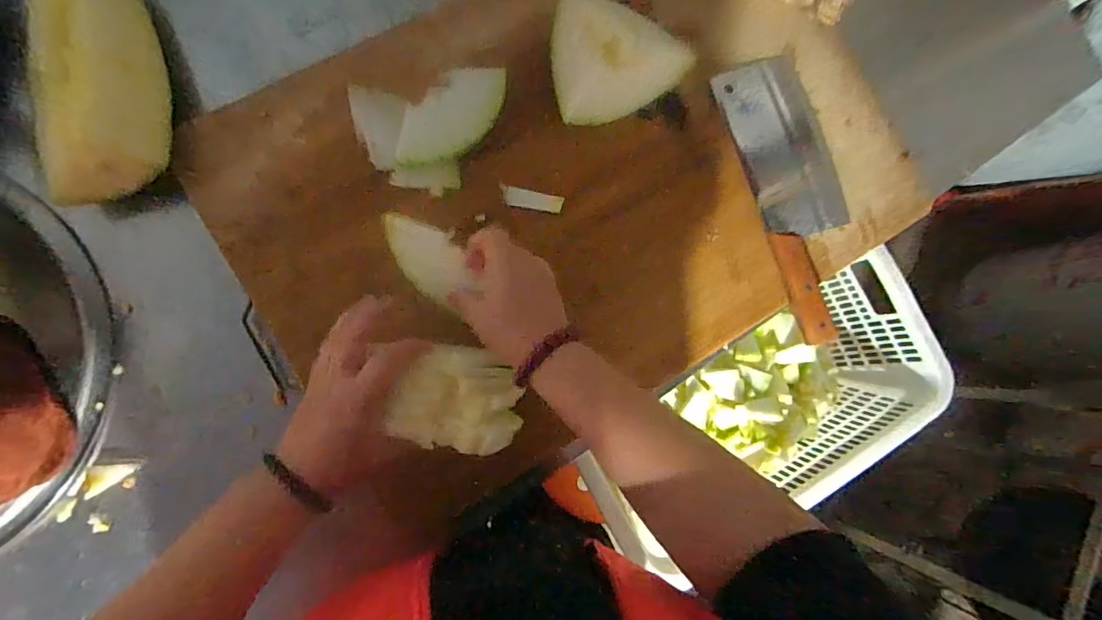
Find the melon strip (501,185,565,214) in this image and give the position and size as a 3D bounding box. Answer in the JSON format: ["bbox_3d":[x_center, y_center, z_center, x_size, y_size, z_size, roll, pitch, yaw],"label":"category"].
[{"bbox_3d":[-0.018,-0.108,0.497,0.060,0.004,0.017,10,83,-7],"label":"melon strip"}]

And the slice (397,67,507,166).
[{"bbox_3d":[-0.091,-0.182,0.477,0.125,0.007,0.064,-42,92,-10],"label":"slice"}]

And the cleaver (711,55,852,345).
[{"bbox_3d":[0.265,-0.122,0.531,0.097,0.030,0.295,-16,87,-9],"label":"cleaver"}]

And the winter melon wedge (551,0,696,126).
[{"bbox_3d":[0.051,-0.223,0.475,0.132,0.067,0.107,28,81,-5],"label":"winter melon wedge"}]

